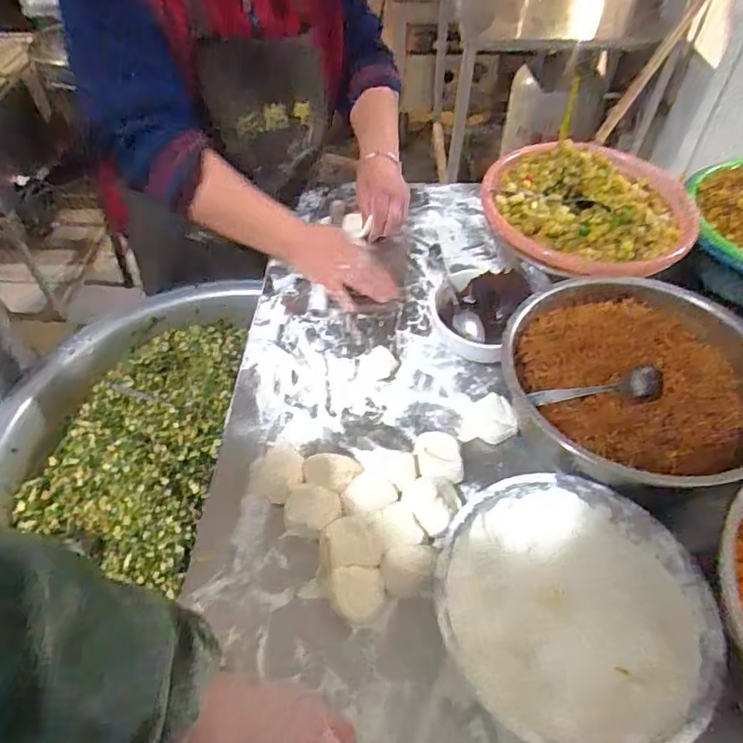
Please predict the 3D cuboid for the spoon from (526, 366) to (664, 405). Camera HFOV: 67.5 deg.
[{"bbox_3d":[0.236,0.024,0.580,0.140,0.018,0.035,-11,72,-4],"label":"spoon"}]

